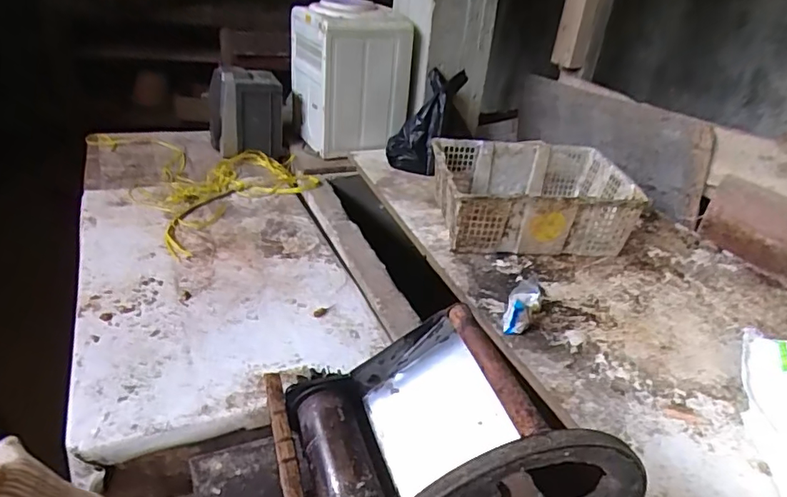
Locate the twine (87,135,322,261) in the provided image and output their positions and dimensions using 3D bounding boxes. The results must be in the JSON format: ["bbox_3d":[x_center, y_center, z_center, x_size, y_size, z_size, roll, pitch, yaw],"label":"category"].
[{"bbox_3d":[-0.545,-0.227,1.581,0.501,0.059,0.804,-19,39,-34],"label":"twine"}]

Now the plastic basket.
[{"bbox_3d":[0.345,-0.135,1.376,0.463,0.179,0.360,1,31,-5],"label":"plastic basket"}]

